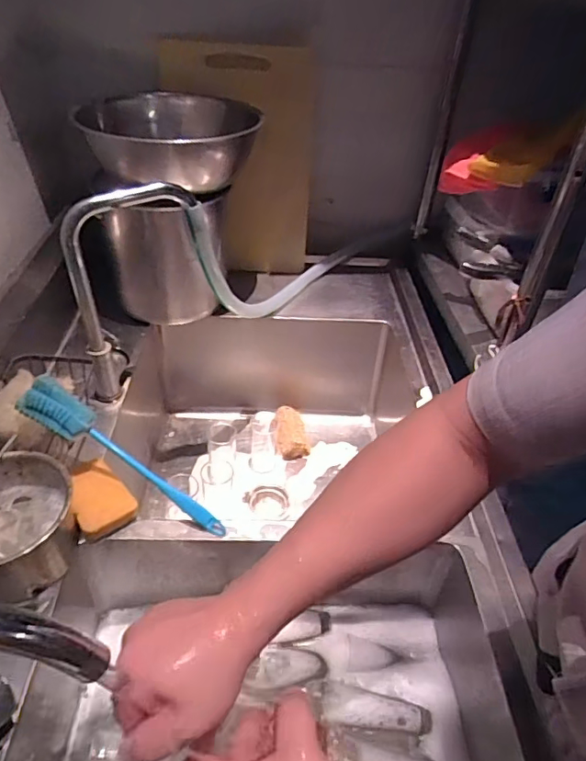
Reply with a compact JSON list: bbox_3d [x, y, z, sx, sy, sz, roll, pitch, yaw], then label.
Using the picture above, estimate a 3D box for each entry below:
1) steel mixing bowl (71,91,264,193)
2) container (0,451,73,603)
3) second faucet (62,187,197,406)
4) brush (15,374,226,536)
[{"bbox_3d":[-0.229,-0.423,0.932,0.302,0.109,0.305,3,40,-2],"label":"steel mixing bowl"},{"bbox_3d":[-0.337,0.168,0.604,0.147,0.099,0.146,-12,43,-20],"label":"container"},{"bbox_3d":[-0.243,-0.136,0.799,0.179,0.325,0.050,-23,47,-29],"label":"second faucet"},{"bbox_3d":[-0.214,0.102,0.671,0.310,0.034,0.048,36,44,-2],"label":"brush"}]

